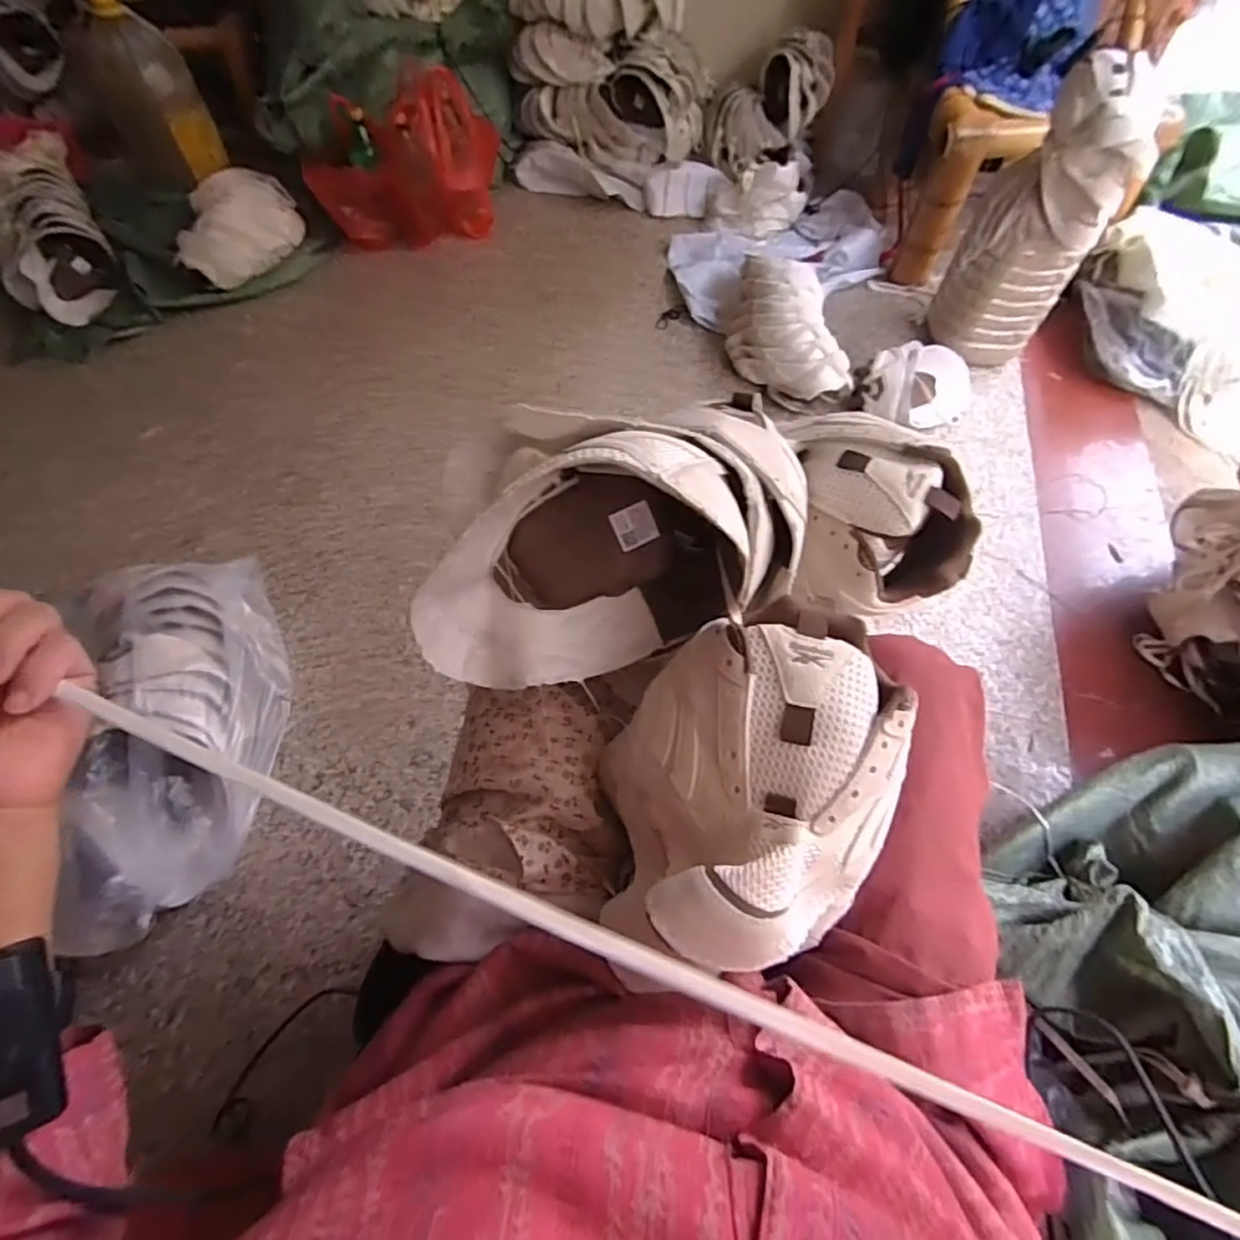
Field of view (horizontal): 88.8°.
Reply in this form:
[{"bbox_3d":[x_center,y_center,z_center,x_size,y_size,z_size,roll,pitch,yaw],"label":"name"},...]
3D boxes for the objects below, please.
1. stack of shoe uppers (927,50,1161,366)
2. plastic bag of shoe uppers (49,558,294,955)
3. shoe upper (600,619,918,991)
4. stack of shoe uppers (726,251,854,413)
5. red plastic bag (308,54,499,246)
[{"bbox_3d":[0.743,-0.703,1.144,0.210,0.439,0.129,27,62,15],"label":"stack of shoe uppers"},{"bbox_3d":[-0.533,0.128,0.762,0.208,0.188,0.431,-16,60,-10],"label":"plastic bag of shoe uppers"},{"bbox_3d":[0.074,0.095,0.340,0.162,0.088,0.165,-1,59,-1],"label":"shoe upper"},{"bbox_3d":[0.314,-0.566,1.247,0.191,0.146,0.334,-7,59,-5],"label":"stack of shoe uppers"},{"bbox_3d":[-0.463,-1.007,1.408,0.417,0.251,0.171,-31,64,-18],"label":"red plastic bag"}]

